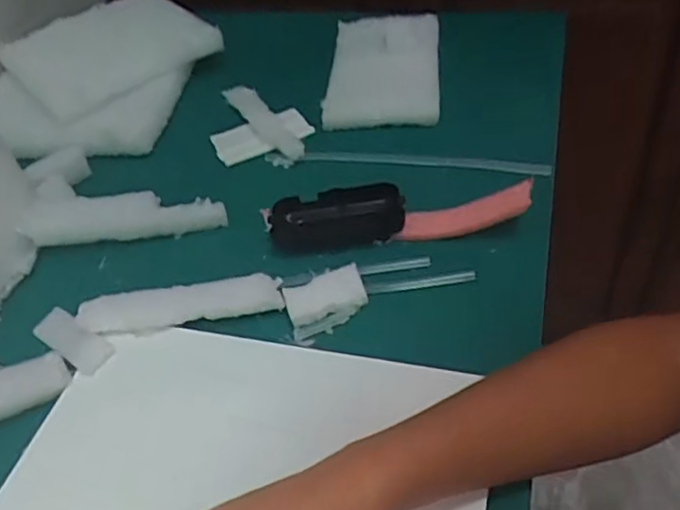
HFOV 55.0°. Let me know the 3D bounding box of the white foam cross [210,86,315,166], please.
[{"bbox_3d":[-0.084,-0.141,0.676,0.097,0.006,0.141,-12,46,-4],"label":"white foam cross"}]

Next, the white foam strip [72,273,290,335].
[{"bbox_3d":[-0.122,0.037,0.500,0.153,0.013,0.035,-9,46,-1],"label":"white foam strip"}]

